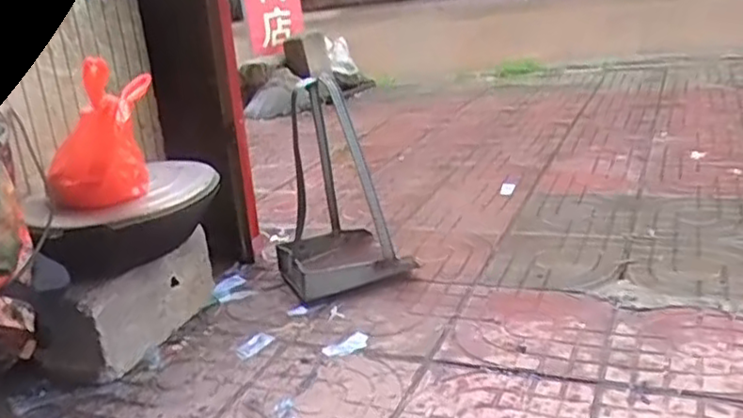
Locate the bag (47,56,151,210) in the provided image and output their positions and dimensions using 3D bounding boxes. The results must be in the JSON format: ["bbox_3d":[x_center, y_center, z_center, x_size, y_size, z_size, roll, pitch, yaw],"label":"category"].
[{"bbox_3d":[-0.486,-0.135,1.205,0.214,0.232,0.125,-16,23,-22],"label":"bag"}]

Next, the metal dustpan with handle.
[{"bbox_3d":[-0.084,-0.041,1.576,0.307,0.451,0.307,-9,20,-8],"label":"metal dustpan with handle"}]

